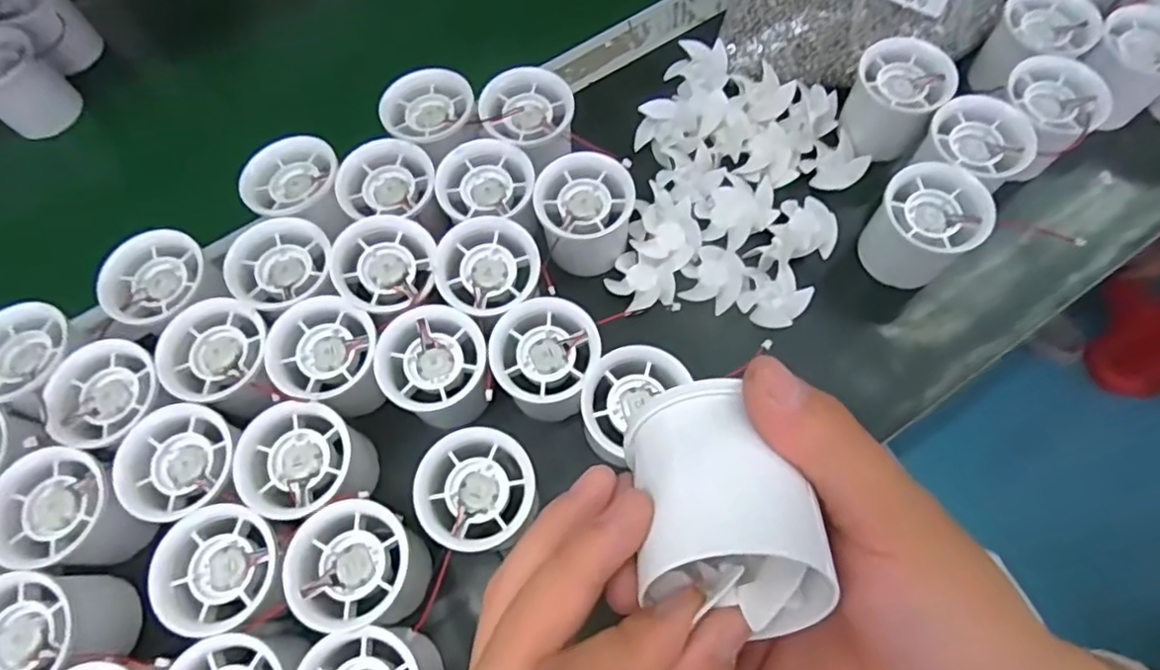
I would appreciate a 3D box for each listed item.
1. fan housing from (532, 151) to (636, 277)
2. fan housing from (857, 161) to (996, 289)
[{"bbox_3d":[0.003,-0.071,0.380,0.054,0.046,0.053,-1,67,2],"label":"fan housing"},{"bbox_3d":[0.199,-0.063,0.372,0.054,0.051,0.049,33,72,14],"label":"fan housing"}]

